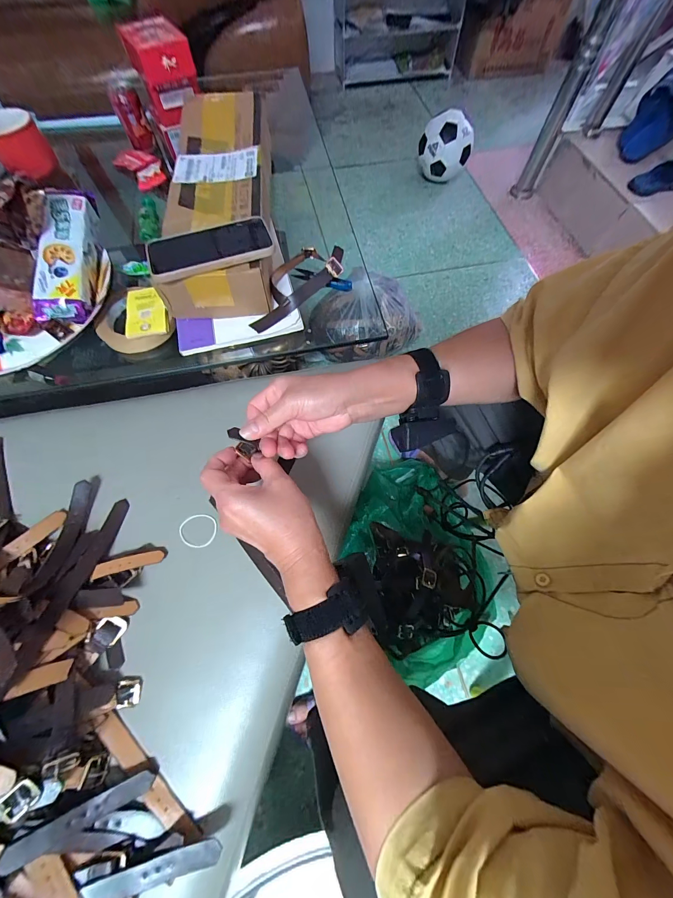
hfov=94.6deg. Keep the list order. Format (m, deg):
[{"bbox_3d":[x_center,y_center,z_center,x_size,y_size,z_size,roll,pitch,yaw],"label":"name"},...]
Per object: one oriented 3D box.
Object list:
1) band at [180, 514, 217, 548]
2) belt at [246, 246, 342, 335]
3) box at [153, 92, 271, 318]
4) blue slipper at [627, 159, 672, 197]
[{"bbox_3d":[-0.176,0.104,0.396,0.049,0.005,0.041,-5,67,-2],"label":"band"},{"bbox_3d":[-0.066,-0.248,0.468,0.186,0.029,0.083,-42,73,-16],"label":"belt"},{"bbox_3d":[-0.191,-0.412,0.510,0.157,0.087,0.466,-9,67,-4],"label":"box"},{"bbox_3d":[1.068,-0.881,1.008,0.187,0.061,0.083,-14,68,-6],"label":"blue slipper"}]

